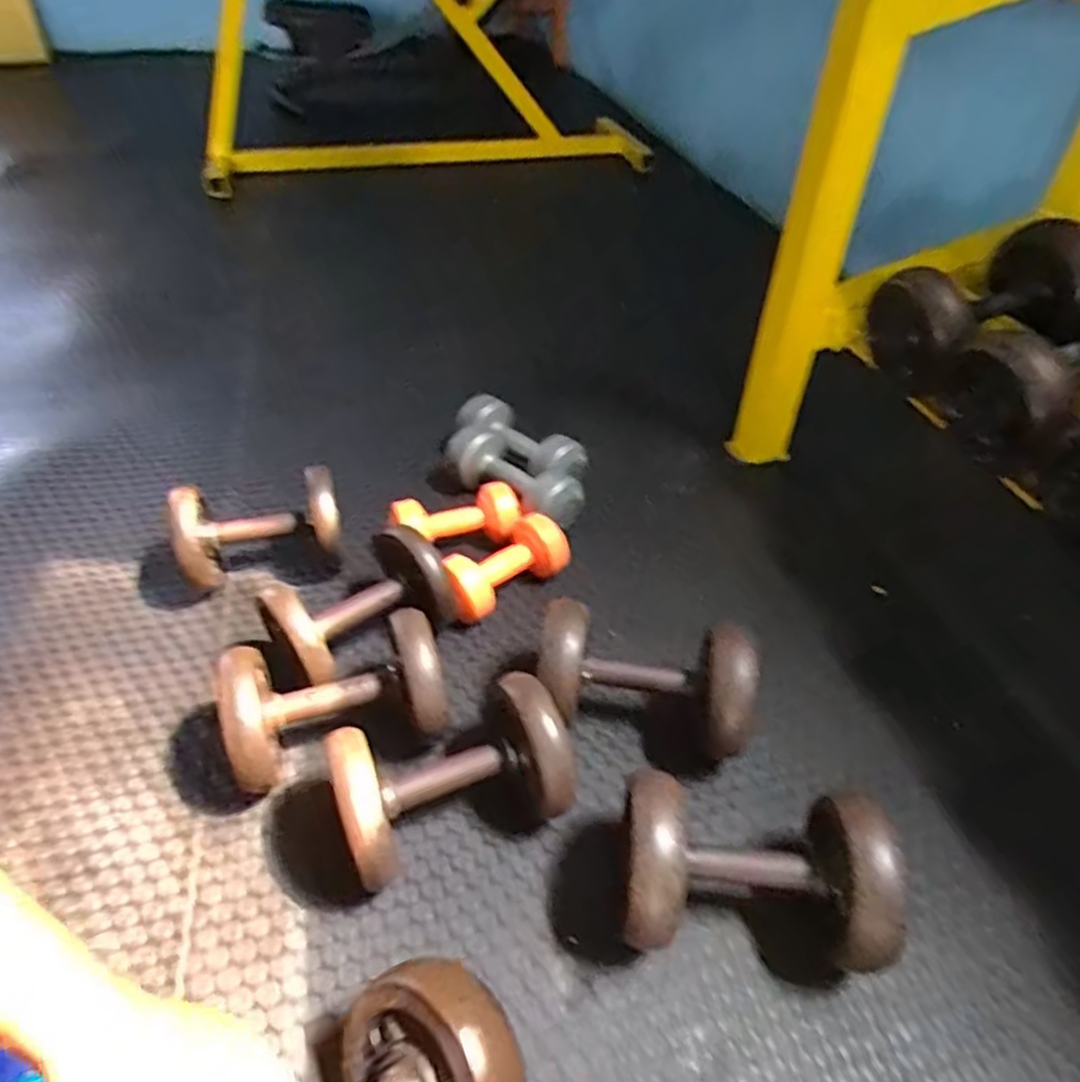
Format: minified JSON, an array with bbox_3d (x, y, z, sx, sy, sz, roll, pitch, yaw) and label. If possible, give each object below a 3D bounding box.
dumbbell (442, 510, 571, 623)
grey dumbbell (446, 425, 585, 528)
[{"bbox_3d":[-0.042,0.032,0.929,0.179,0.070,0.076,-29,51,-28],"label":"dumbbell"},{"bbox_3d":[-0.048,-0.097,1.042,0.224,0.066,0.086,33,52,29],"label":"grey dumbbell"}]

